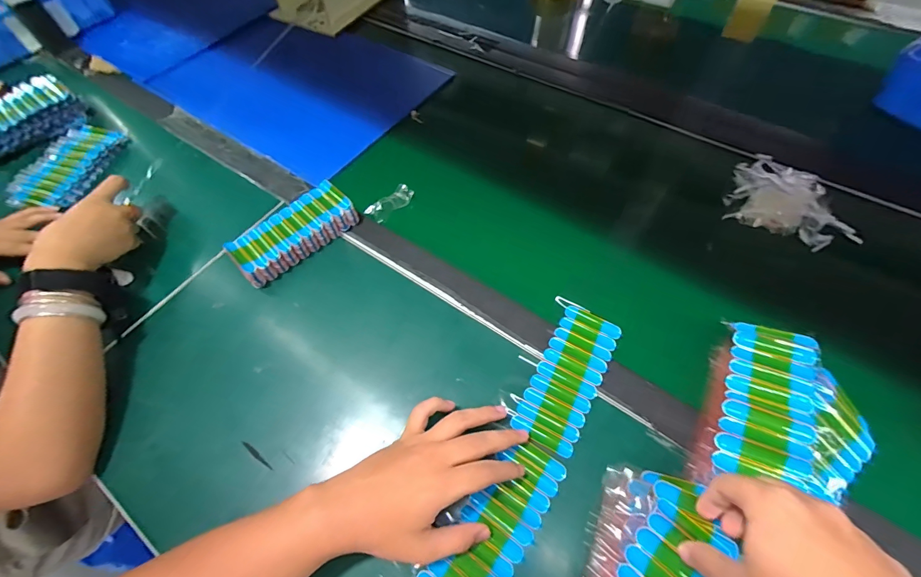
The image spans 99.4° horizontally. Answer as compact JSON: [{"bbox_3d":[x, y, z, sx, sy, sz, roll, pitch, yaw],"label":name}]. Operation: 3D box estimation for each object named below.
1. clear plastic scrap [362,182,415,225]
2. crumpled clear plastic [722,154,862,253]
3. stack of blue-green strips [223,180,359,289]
[{"bbox_3d":[-0.096,-0.115,0.527,0.026,0.018,0.066,32,66,20],"label":"clear plastic scrap"},{"bbox_3d":[0.403,-0.107,0.475,0.137,0.047,0.102,21,62,14],"label":"crumpled clear plastic"},{"bbox_3d":[-0.211,-0.072,0.495,0.151,0.035,0.068,-40,65,-19],"label":"stack of blue-green strips"}]

